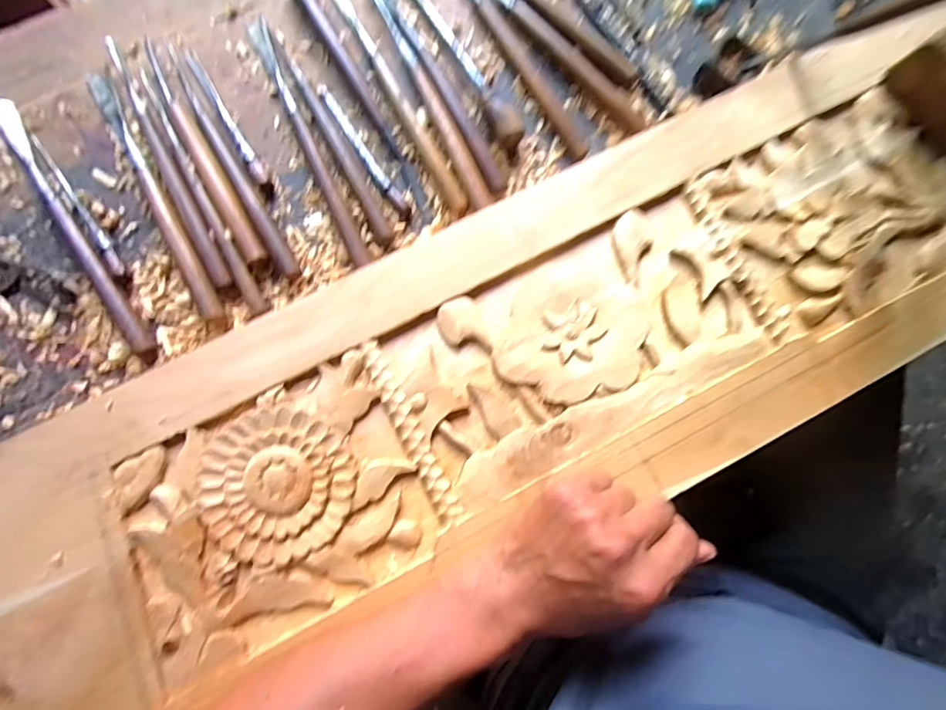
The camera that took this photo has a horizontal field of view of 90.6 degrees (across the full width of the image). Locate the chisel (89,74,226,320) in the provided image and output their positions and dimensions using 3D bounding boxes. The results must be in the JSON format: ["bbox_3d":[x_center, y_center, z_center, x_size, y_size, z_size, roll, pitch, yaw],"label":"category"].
[{"bbox_3d":[-0.273,-0.138,0.403,0.017,0.025,0.245,-29,84,-5],"label":"chisel"}]

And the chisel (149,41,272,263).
[{"bbox_3d":[-0.238,-0.176,0.407,0.018,0.019,0.223,-30,85,-5],"label":"chisel"}]

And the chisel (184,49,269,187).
[{"bbox_3d":[-0.218,-0.212,0.414,0.012,0.014,0.142,-30,84,-5],"label":"chisel"}]

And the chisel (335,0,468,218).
[{"bbox_3d":[-0.069,-0.235,0.420,0.018,0.033,0.249,-28,78,-6],"label":"chisel"}]

